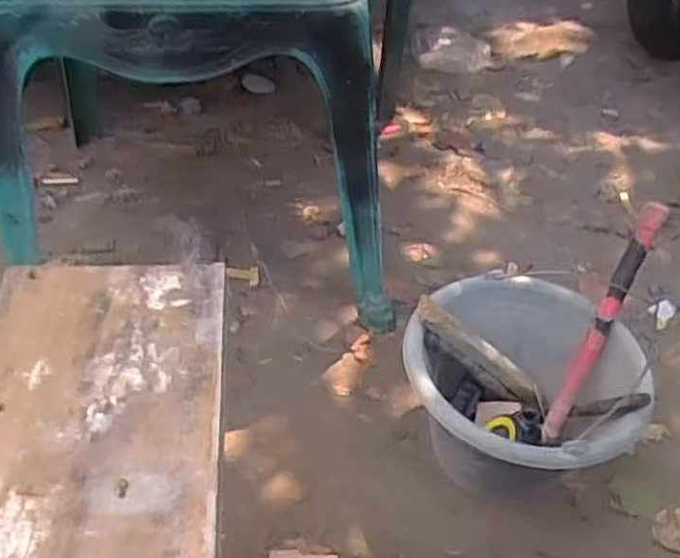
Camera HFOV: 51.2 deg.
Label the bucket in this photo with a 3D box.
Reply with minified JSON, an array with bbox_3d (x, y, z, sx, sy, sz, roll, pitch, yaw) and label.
[{"bbox_3d":[0.190,0.132,0.802,0.233,0.159,0.242,1,42,-1],"label":"bucket"}]

